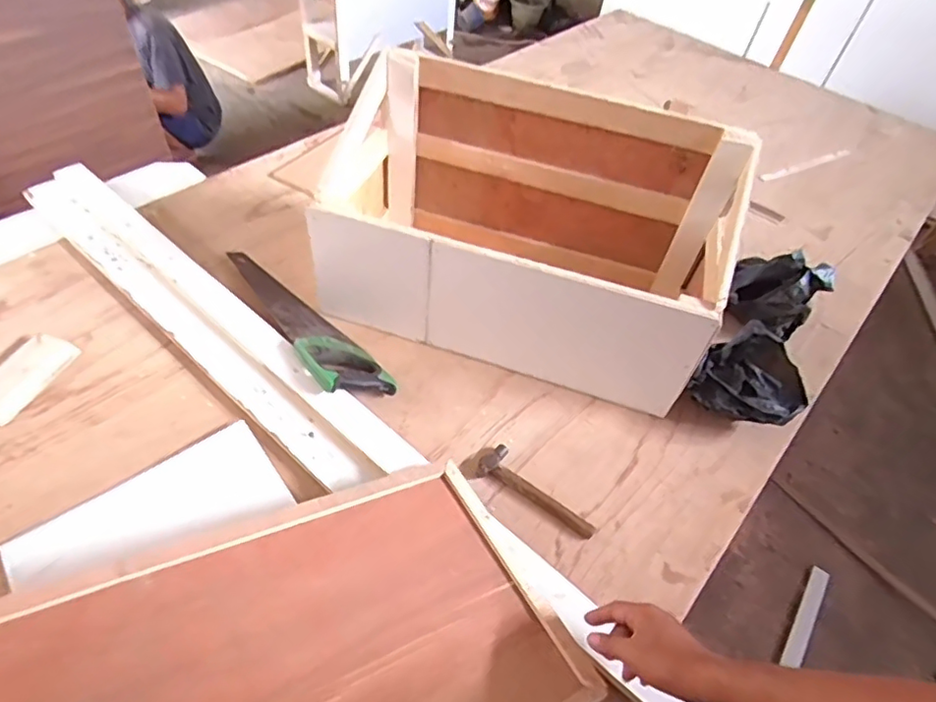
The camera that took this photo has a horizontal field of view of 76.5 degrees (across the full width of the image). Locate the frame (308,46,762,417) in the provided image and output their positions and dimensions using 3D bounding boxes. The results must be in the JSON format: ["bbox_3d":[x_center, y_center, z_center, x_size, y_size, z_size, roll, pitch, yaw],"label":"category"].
[{"bbox_3d":[0.101,-0.204,1.000,0.623,0.355,0.345,15,50,6],"label":"frame"}]

